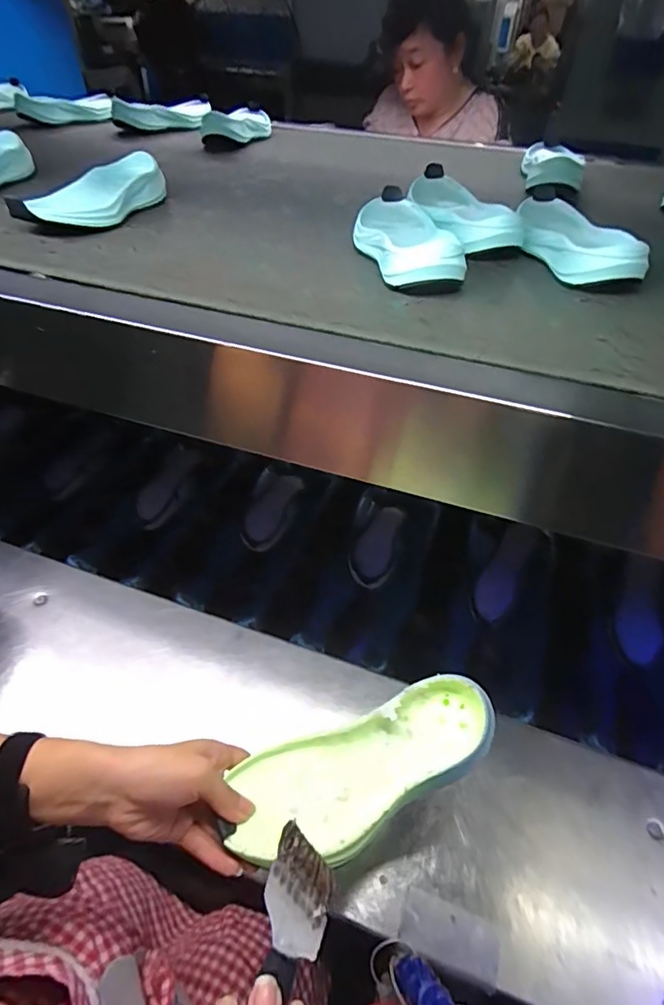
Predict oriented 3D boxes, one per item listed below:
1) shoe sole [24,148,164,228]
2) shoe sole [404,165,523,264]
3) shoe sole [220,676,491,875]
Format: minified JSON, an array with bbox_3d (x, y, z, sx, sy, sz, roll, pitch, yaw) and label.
[{"bbox_3d":[-0.247,-0.336,0.552,0.068,0.044,0.170,18,48,20],"label":"shoe sole"},{"bbox_3d":[0.139,-0.313,0.536,0.078,0.039,0.210,-11,45,-8],"label":"shoe sole"},{"bbox_3d":[0.028,0.206,0.392,0.210,0.031,0.084,-21,47,-12],"label":"shoe sole"}]

